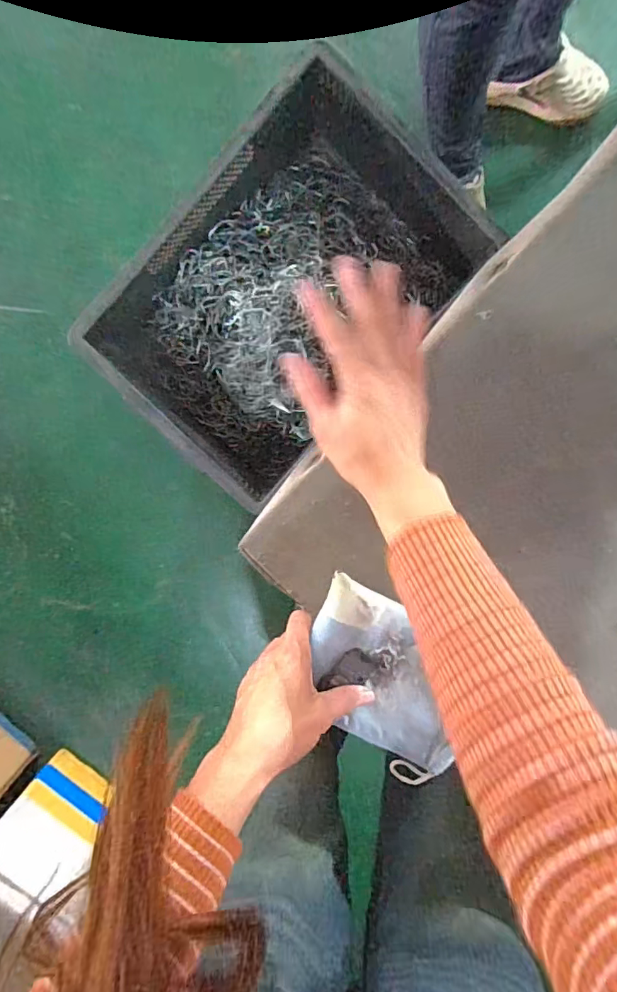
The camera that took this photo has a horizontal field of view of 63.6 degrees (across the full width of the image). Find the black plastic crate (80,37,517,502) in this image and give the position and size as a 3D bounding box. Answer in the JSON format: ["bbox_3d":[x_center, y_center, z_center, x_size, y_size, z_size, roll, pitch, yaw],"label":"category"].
[{"bbox_3d":[-0.034,-0.205,0.504,0.237,0.107,0.344,42,95,-4],"label":"black plastic crate"}]

